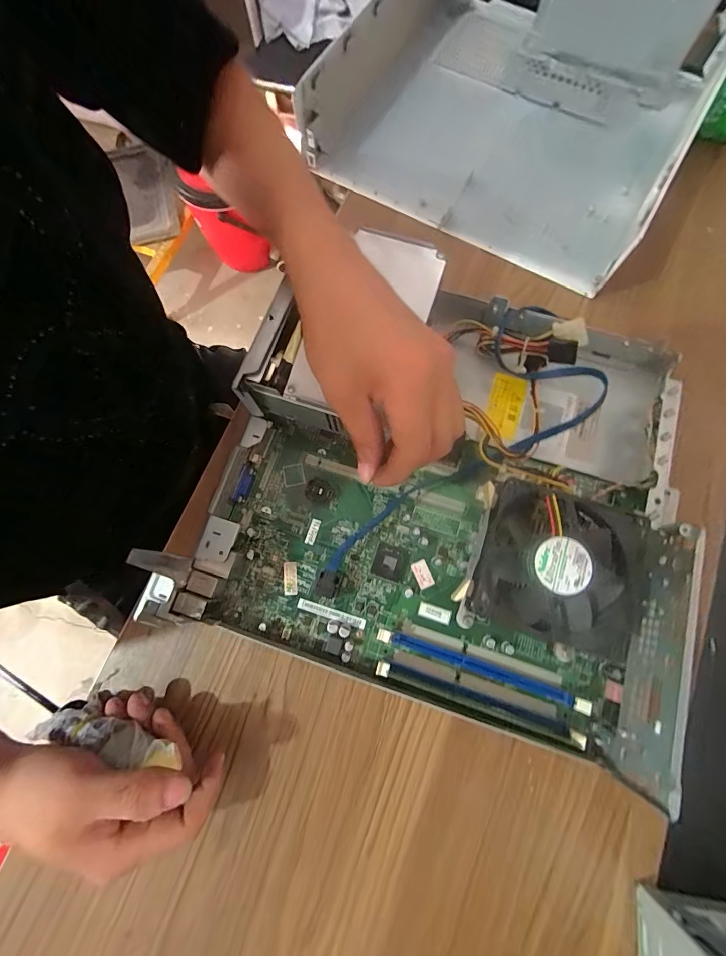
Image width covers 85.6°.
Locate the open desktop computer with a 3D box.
[{"bbox_3d":[0.066,-0.006,0.294,0.317,0.080,0.316,19,78,4],"label":"open desktop computer"}]

